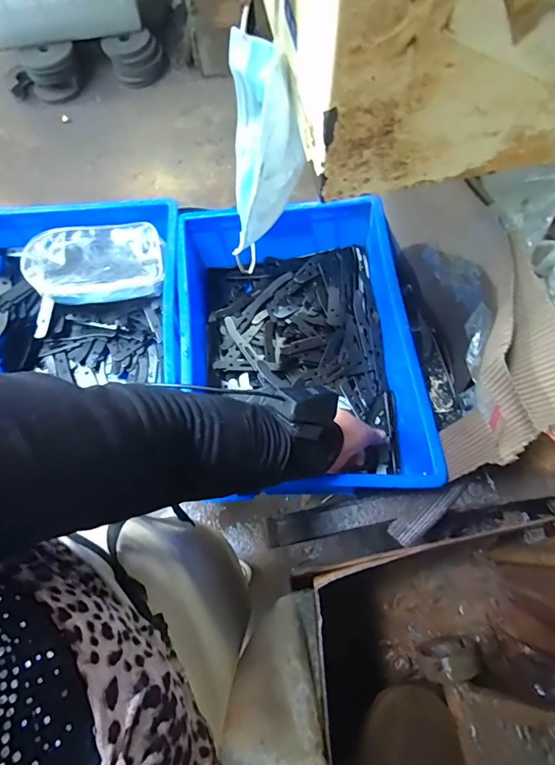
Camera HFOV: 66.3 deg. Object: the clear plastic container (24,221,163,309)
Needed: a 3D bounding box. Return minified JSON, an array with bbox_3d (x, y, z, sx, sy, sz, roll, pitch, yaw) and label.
[{"bbox_3d":[-0.268,-0.180,0.641,0.190,0.060,0.107,-12,71,-3],"label":"clear plastic container"}]

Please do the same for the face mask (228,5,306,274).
[{"bbox_3d":[-0.009,-0.188,0.356,0.063,0.144,0.099,3,71,2],"label":"face mask"}]

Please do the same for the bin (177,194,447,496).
[{"bbox_3d":[0.026,-0.049,0.604,0.290,0.136,0.424,-8,71,-2],"label":"bin"}]

